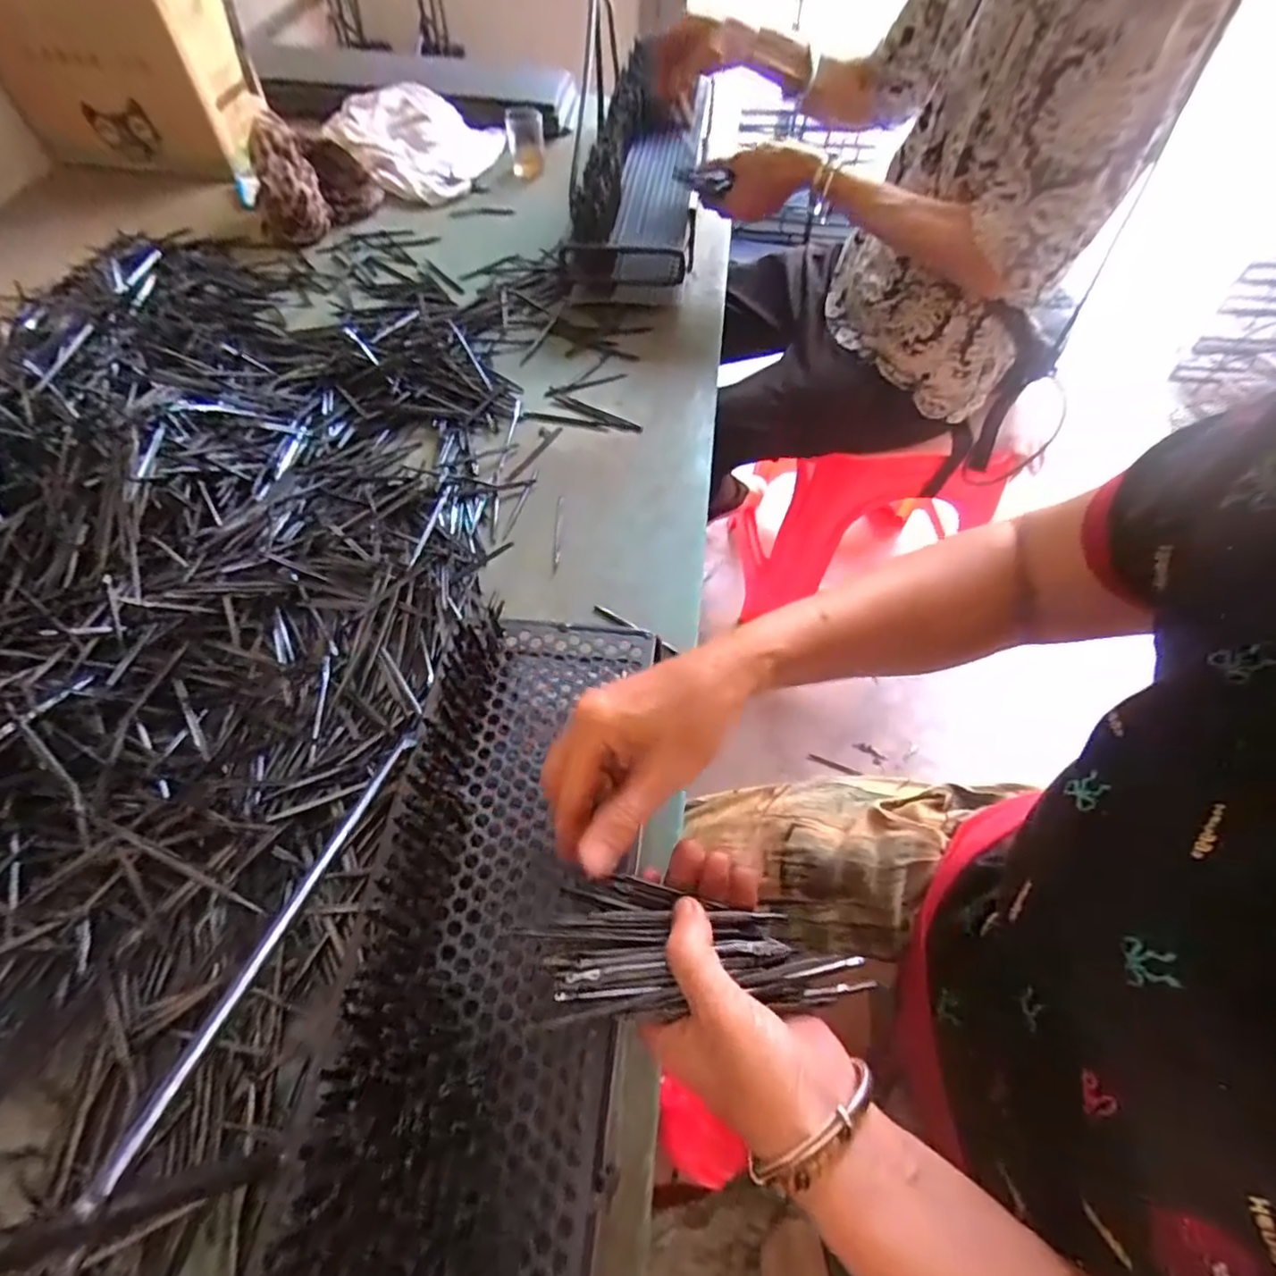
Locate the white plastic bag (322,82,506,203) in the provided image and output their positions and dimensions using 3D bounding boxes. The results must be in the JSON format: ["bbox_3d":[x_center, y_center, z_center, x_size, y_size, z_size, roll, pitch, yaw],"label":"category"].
[{"bbox_3d":[-0.356,-0.777,0.974,0.279,0.060,0.205,36,64,19],"label":"white plastic bag"}]

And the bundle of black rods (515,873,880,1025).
[{"bbox_3d":[0.026,0.157,0.306,0.154,0.034,0.057,7,58,3],"label":"bundle of black rods"}]

